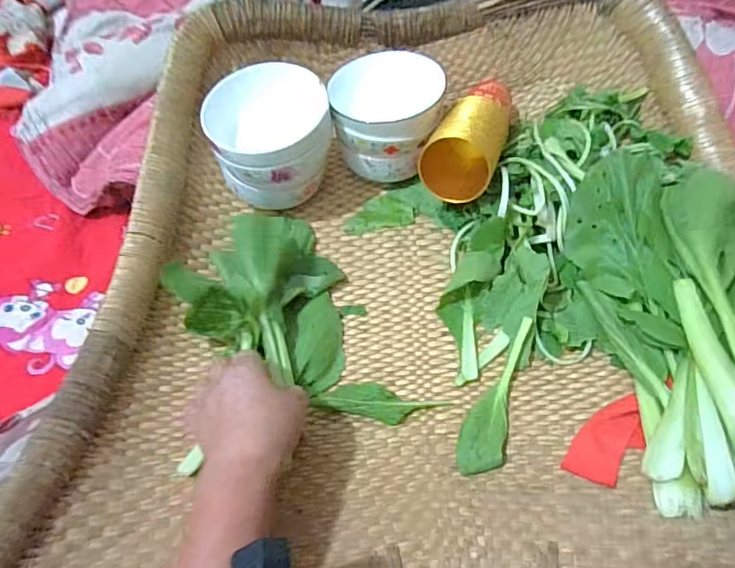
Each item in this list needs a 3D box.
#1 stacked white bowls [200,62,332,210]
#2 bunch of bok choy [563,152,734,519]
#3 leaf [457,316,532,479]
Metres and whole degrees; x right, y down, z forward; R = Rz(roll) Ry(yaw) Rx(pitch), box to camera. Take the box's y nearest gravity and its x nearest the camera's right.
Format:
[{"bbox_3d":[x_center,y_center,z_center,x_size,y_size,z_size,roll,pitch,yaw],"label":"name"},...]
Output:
[{"bbox_3d":[-0.099,-0.150,0.562,0.125,0.108,0.101,-16,58,-9],"label":"stacked white bowls"},{"bbox_3d":[0.258,0.021,0.448,0.140,0.077,0.319,5,57,4],"label":"bunch of bok choy"},{"bbox_3d":[0.113,0.097,0.455,0.036,0.023,0.147,22,60,15],"label":"leaf"}]

